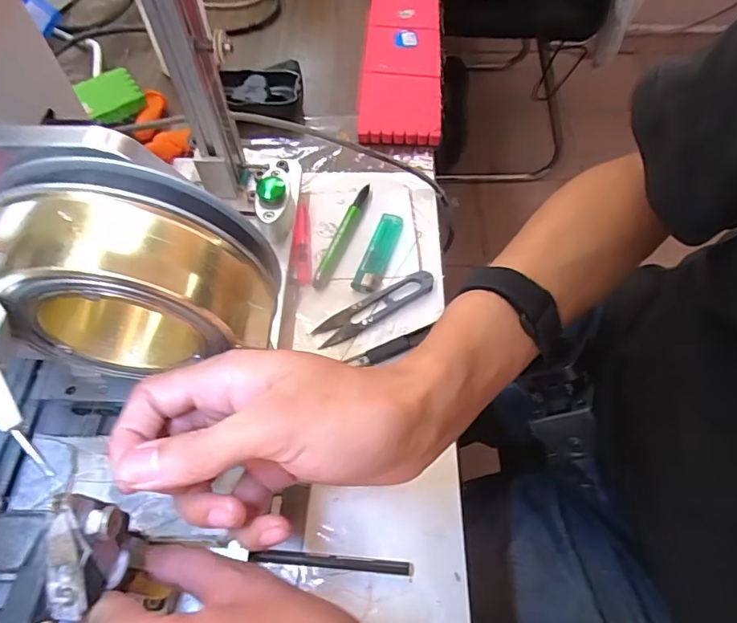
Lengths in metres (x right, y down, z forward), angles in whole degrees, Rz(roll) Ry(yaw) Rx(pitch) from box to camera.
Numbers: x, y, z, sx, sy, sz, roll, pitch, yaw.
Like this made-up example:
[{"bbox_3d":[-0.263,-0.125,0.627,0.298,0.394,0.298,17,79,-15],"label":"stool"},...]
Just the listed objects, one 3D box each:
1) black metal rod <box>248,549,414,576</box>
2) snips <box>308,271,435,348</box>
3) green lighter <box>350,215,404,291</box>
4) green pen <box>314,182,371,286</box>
[{"bbox_3d":[-0.022,0.148,0.291,0.095,0.007,0.007,3,59,4],"label":"black metal rod"},{"bbox_3d":[0.005,-0.004,0.382,0.101,0.008,0.022,-28,62,-14],"label":"snips"},{"bbox_3d":[0.008,-0.051,0.410,0.022,0.010,0.081,15,61,10],"label":"green lighter"},{"bbox_3d":[-0.021,-0.069,0.423,0.013,0.010,0.117,17,61,11],"label":"green pen"}]

